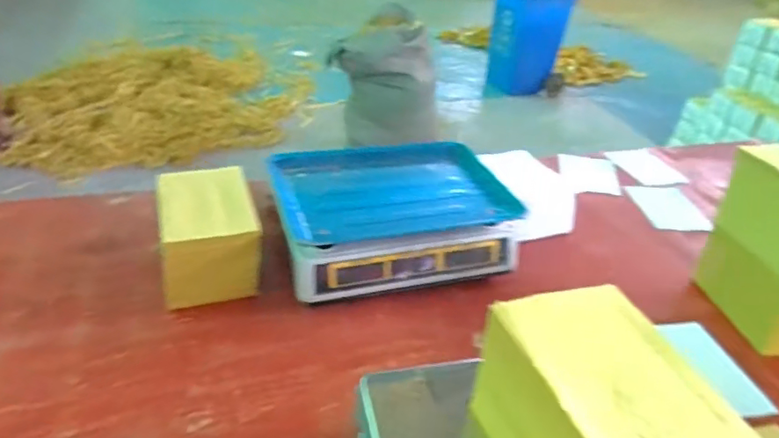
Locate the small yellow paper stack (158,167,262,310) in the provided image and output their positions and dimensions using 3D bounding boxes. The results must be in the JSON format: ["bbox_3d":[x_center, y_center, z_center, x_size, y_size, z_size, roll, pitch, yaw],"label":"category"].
[{"bbox_3d":[-0.246,0.027,0.748,0.125,0.128,0.154,-8,34,-19],"label":"small yellow paper stack"}]

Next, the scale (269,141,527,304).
[{"bbox_3d":[-0.002,-0.002,0.833,0.332,0.121,0.258,-7,36,-18],"label":"scale"}]

